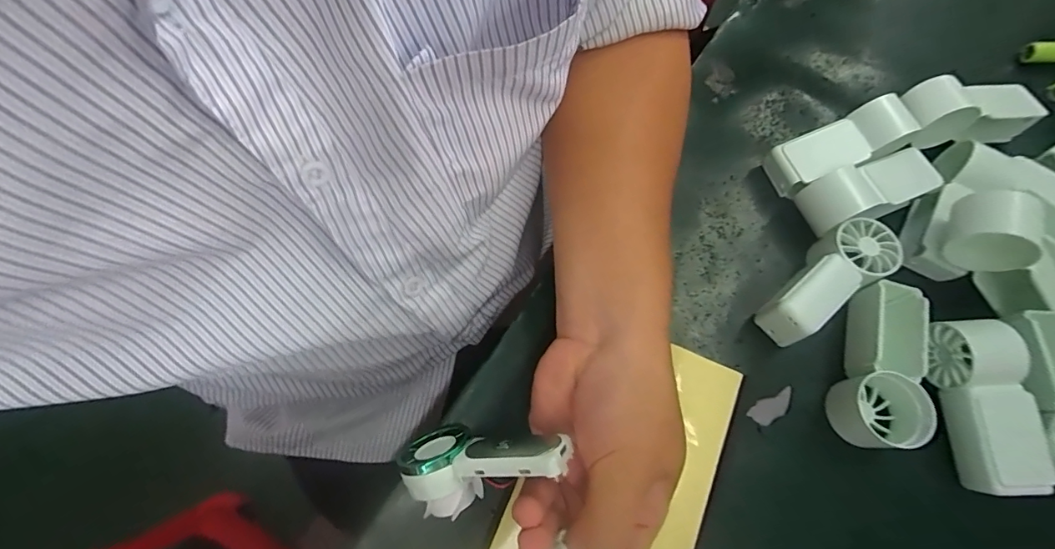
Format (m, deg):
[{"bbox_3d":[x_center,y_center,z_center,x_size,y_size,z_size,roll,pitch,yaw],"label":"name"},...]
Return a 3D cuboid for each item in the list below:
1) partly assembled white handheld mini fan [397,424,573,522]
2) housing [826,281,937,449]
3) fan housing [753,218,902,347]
[{"bbox_3d":[-0.021,0.094,0.228,0.091,0.026,0.041,-17,69,29],"label":"partly assembled white handheld mini fan"},{"bbox_3d":[0.207,0.053,0.274,0.047,0.033,0.093,7,89,0],"label":"housing"},{"bbox_3d":[0.179,0.003,0.290,0.089,0.034,0.037,-32,76,-12],"label":"fan housing"}]

